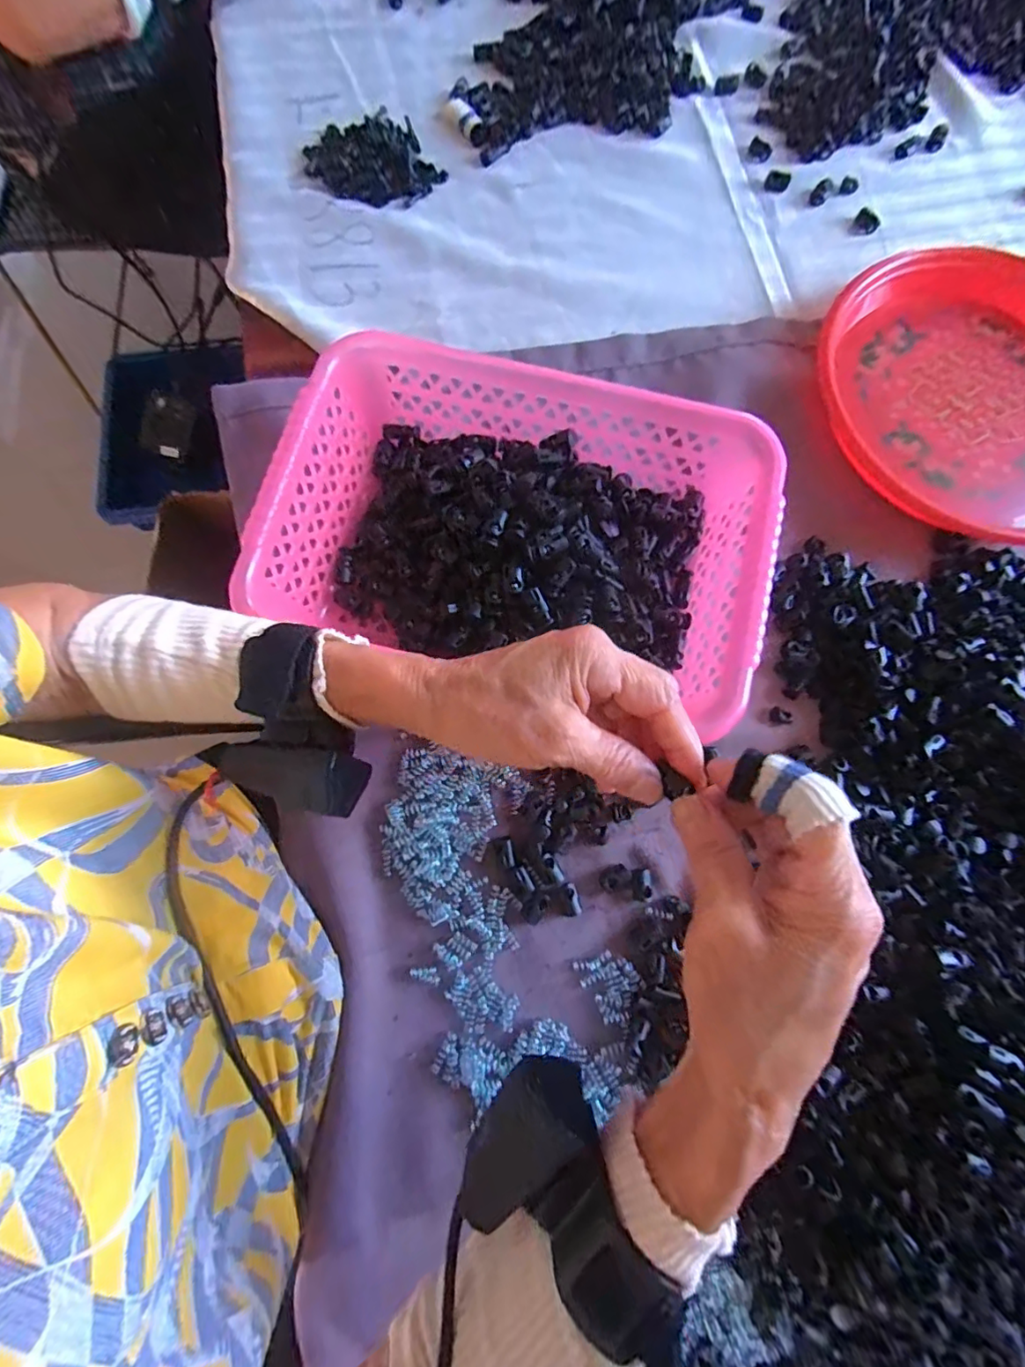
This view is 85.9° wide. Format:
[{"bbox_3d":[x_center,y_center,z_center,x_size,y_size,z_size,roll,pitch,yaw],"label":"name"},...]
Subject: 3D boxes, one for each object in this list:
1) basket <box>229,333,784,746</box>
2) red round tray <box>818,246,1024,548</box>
[{"bbox_3d":[0.005,-0.101,0.372,0.306,0.079,0.196,13,78,2],"label":"basket"},{"bbox_3d":[0.370,-0.234,0.426,0.247,0.036,0.241,0,78,0],"label":"red round tray"}]

